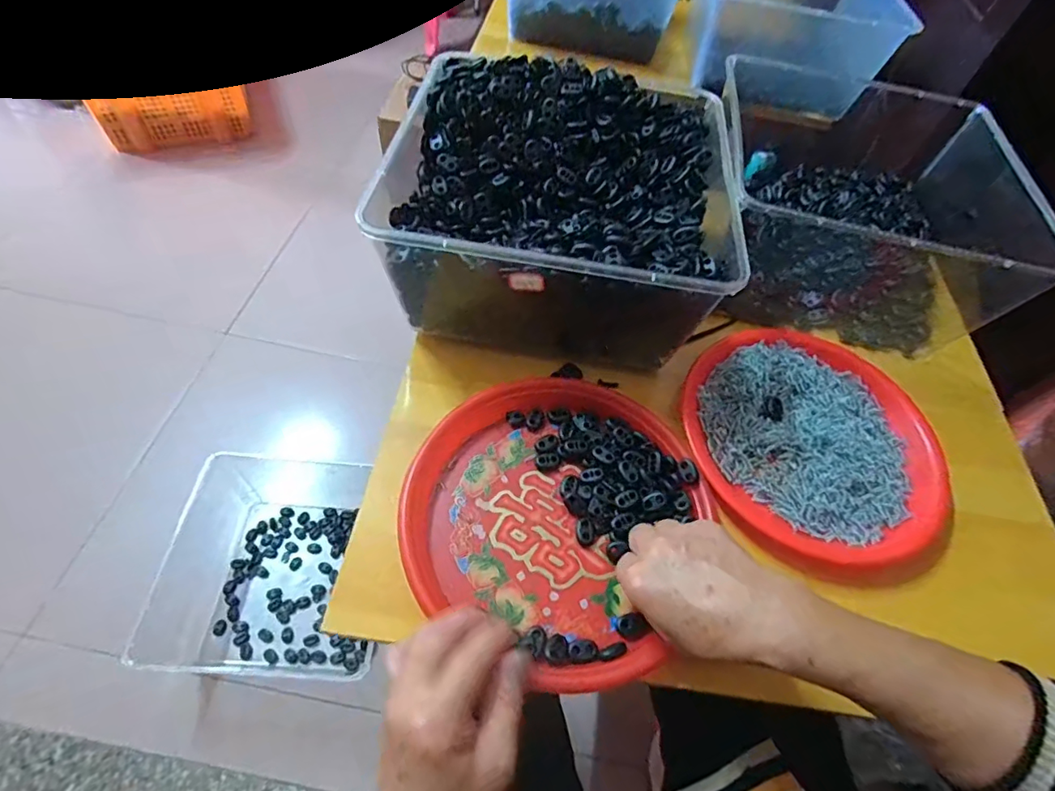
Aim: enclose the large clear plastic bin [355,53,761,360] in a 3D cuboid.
[{"bbox_3d":[0.031,-0.172,0.494,0.283,0.138,0.263,8,58,1],"label":"large clear plastic bin"}]

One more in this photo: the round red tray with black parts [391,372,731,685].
[{"bbox_3d":[0.020,0.081,0.408,0.216,0.035,0.227,2,58,-2],"label":"round red tray with black parts"}]

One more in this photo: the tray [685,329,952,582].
[{"bbox_3d":[0.254,0.038,0.457,0.231,0.022,0.224,37,63,18],"label":"tray"}]

